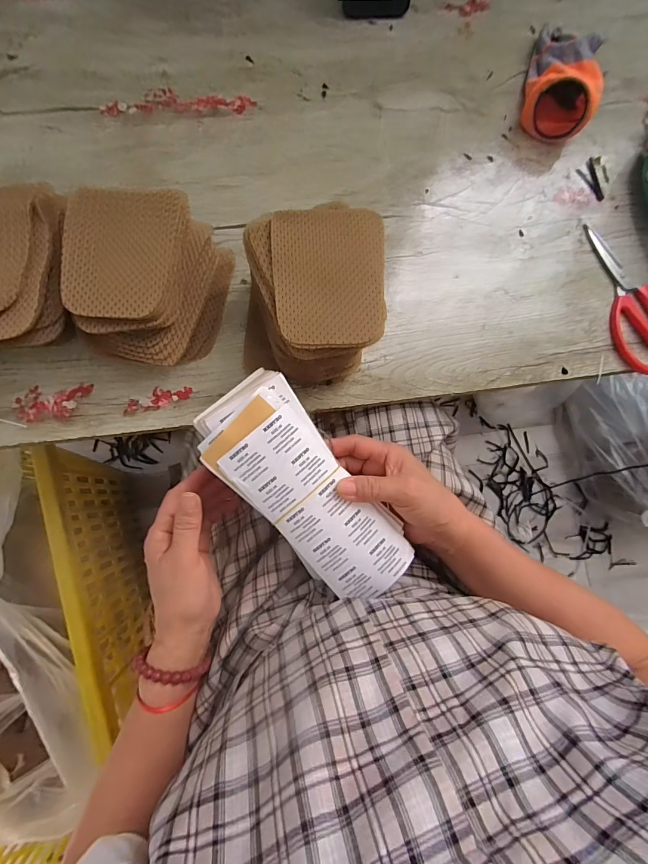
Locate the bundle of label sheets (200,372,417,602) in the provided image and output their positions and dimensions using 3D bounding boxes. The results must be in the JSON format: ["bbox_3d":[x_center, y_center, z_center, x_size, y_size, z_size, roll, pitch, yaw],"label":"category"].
[{"bbox_3d":[-0.013,0.052,0.326,0.087,0.028,0.211,-40,98,-9],"label":"bundle of label sheets"}]

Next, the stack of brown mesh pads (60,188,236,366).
[{"bbox_3d":[-0.165,-0.141,0.360,0.126,0.081,0.150,13,81,-2],"label":"stack of brown mesh pads"}]

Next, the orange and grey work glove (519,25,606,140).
[{"bbox_3d":[0.281,-0.424,0.445,0.072,0.049,0.156,18,80,-1],"label":"orange and grey work glove"}]

